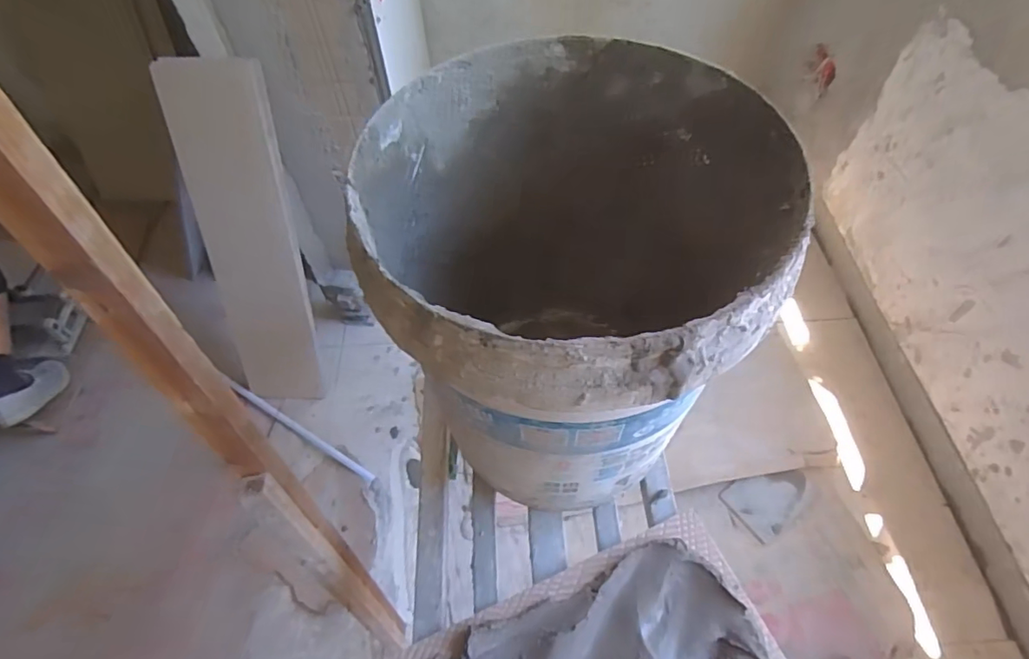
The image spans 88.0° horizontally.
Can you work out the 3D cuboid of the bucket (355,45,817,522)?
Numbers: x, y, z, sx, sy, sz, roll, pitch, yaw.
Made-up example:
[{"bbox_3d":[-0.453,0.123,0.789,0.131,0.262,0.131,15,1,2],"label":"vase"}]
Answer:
[{"bbox_3d":[0.057,-0.022,0.521,0.307,0.380,0.351,36,63,23],"label":"bucket"}]

